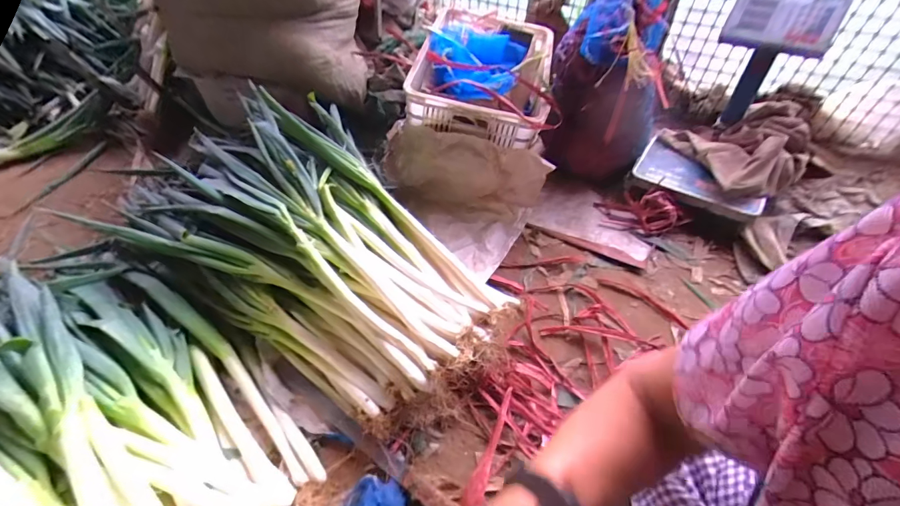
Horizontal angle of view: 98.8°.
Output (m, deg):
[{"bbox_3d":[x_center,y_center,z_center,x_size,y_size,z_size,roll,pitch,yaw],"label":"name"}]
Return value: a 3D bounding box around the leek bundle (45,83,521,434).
[{"bbox_3d":[-0.345,-0.014,0.850,0.897,0.248,0.554,37,60,26],"label":"leek bundle"}]

